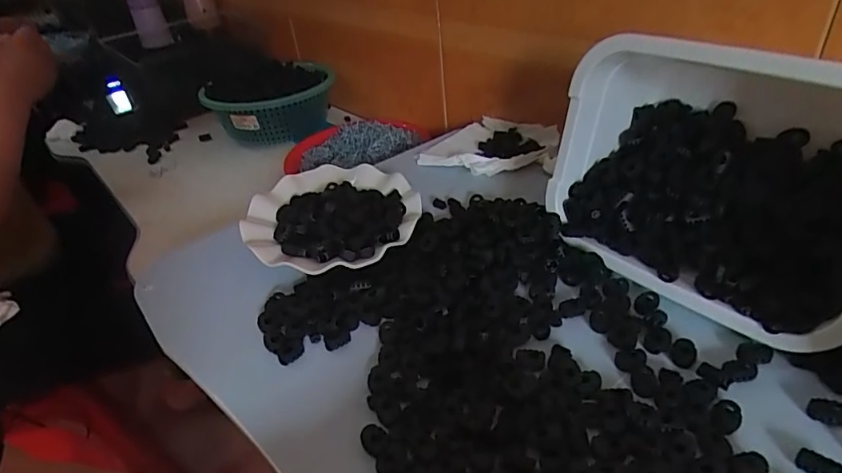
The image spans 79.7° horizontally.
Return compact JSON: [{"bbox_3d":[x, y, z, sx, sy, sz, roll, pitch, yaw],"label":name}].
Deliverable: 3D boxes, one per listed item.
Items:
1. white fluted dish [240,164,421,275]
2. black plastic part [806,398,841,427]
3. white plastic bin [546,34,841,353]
[{"bbox_3d":[-0.096,-0.031,0.531,0.181,0.031,0.180,-5,35,3],"label":"white fluted dish"},{"bbox_3d":[0.264,0.113,0.326,0.023,0.009,0.015,12,39,24],"label":"black plastic part"},{"bbox_3d":[0.247,-0.057,0.400,0.148,0.168,0.245,-30,41,-30],"label":"white plastic bin"}]

